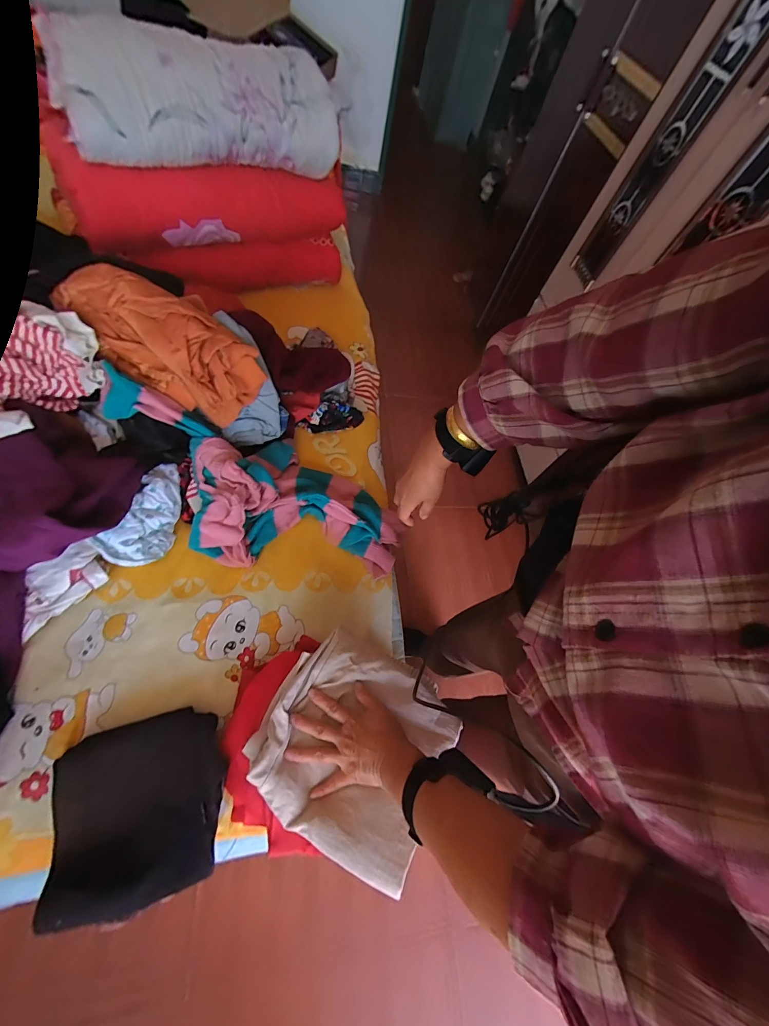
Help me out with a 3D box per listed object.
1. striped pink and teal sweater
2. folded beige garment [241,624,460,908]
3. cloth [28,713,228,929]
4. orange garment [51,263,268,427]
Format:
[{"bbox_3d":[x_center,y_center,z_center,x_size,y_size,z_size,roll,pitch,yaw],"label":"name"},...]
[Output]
[{"bbox_3d":[-0.246,-0.031,0.719,0.590,0.106,0.267,26,71,-16],"label":"striped pink and teal sweater"},{"bbox_3d":[-0.031,0.309,0.494,0.266,0.057,0.243,31,57,12],"label":"folded beige garment"},{"bbox_3d":[-0.327,0.393,0.491,0.197,0.023,0.204,-8,55,-22],"label":"cloth"},{"bbox_3d":[-0.390,-0.307,0.660,0.314,0.130,0.193,42,97,-19],"label":"orange garment"}]

